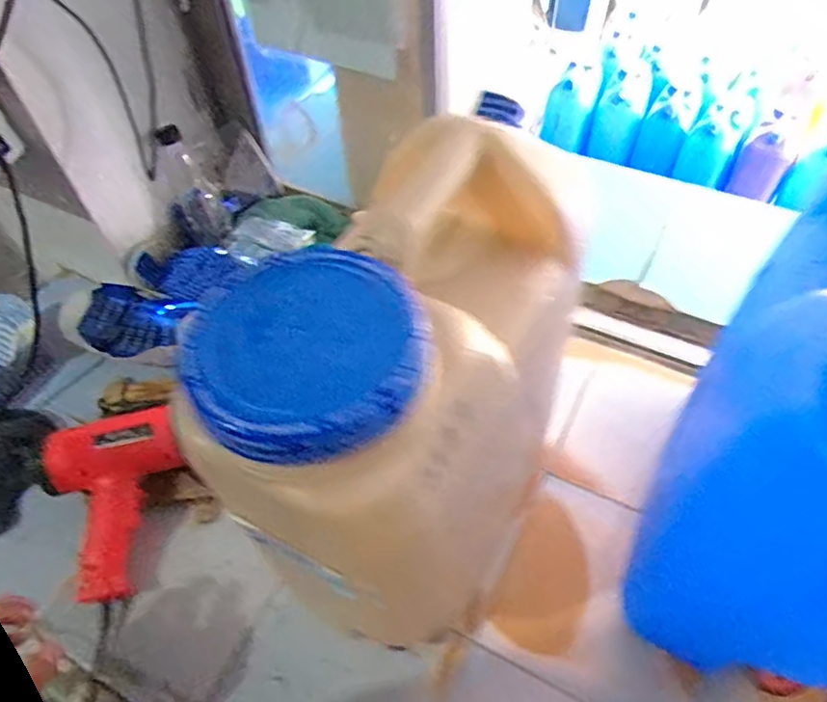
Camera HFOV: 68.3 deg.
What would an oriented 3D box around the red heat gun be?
[{"bbox_3d":[-0.307,0.156,0.648,0.130,0.085,0.165,-16,54,-8],"label":"red heat gun"}]

